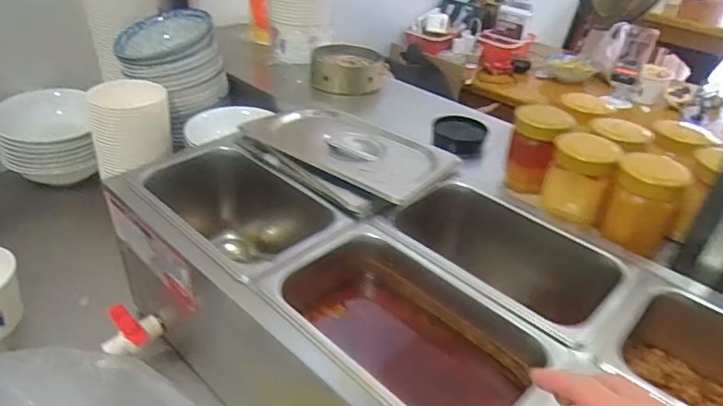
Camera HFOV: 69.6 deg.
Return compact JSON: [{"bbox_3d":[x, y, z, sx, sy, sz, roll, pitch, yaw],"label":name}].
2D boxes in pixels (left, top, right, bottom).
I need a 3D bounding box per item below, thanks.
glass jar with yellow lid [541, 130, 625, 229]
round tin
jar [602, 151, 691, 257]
[{"bbox_3d":[0.262,-0.028,0.628,0.073,0.092,0.065,19,37,22],"label":"glass jar with yellow lid"},{"bbox_3d":[-0.024,-0.268,1.032,0.149,0.053,0.149,2,34,-2],"label":"round tin"},{"bbox_3d":[0.325,-0.003,0.607,0.073,0.098,0.064,23,38,26],"label":"jar"}]

